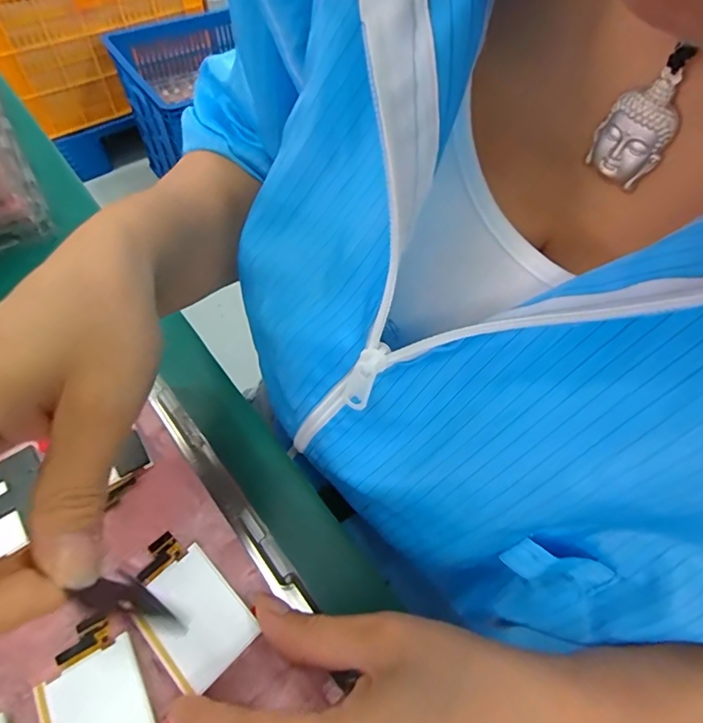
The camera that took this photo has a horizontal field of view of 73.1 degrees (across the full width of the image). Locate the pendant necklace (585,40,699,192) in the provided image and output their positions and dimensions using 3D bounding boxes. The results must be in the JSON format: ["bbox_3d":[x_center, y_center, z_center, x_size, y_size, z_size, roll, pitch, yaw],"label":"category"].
[{"bbox_3d":[0.087,-0.072,0.144,0.019,0.042,0.009,25,58,16],"label":"pendant necklace"}]

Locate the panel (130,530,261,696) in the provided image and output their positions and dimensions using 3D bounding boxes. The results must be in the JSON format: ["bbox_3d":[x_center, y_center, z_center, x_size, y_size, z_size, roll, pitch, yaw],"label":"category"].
[{"bbox_3d":[-0.068,0.100,0.193,0.057,0.004,0.034,39,63,23],"label":"panel"}]

